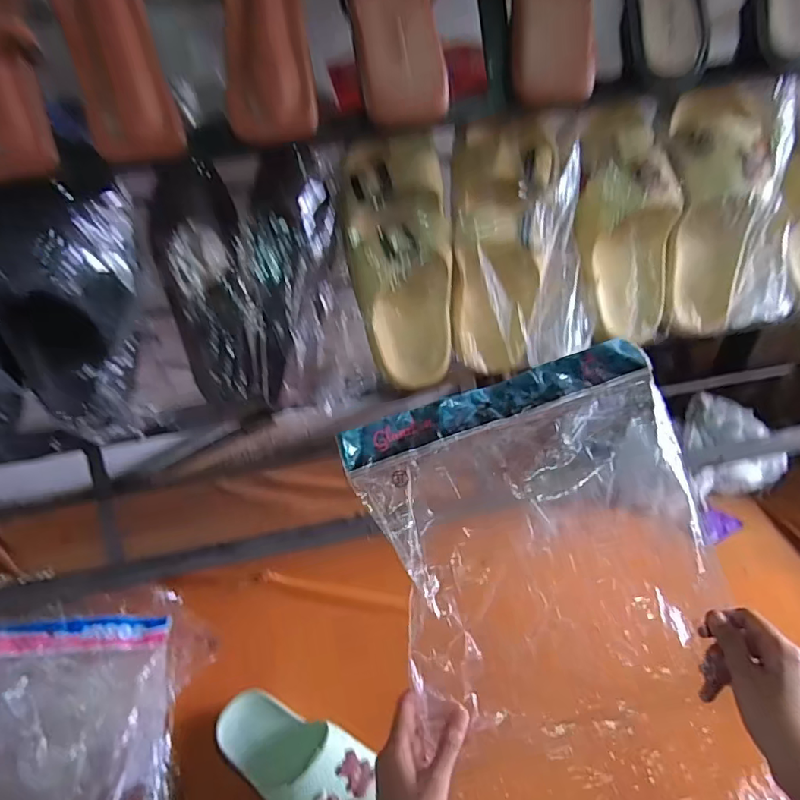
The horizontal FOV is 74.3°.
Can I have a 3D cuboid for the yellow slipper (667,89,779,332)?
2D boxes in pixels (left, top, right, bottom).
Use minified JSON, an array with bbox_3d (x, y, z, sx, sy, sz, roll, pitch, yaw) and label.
[{"bbox_3d":[0.313,-0.182,0.520,0.097,0.230,0.094,-3,20,3],"label":"yellow slipper"}]

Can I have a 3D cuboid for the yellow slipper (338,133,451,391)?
[{"bbox_3d":[0.000,-0.121,0.486,0.089,0.223,0.052,-9,16,-4],"label":"yellow slipper"}]

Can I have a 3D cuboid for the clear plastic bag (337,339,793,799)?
[{"bbox_3d":[0.125,0.152,0.414,0.256,0.042,0.350,-16,78,-1],"label":"clear plastic bag"}]

